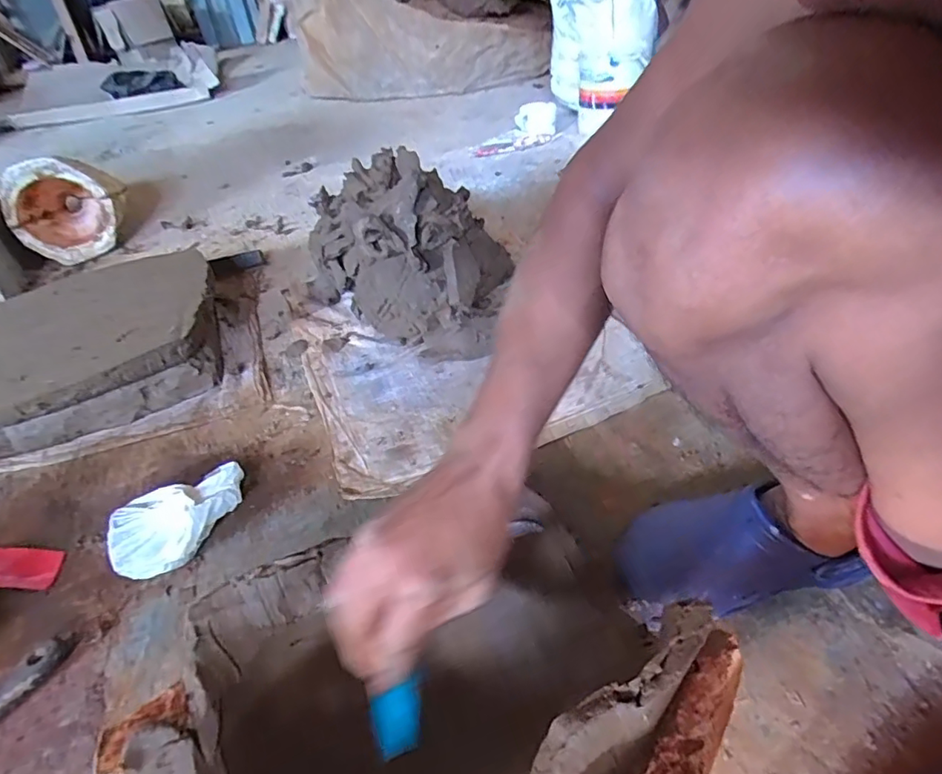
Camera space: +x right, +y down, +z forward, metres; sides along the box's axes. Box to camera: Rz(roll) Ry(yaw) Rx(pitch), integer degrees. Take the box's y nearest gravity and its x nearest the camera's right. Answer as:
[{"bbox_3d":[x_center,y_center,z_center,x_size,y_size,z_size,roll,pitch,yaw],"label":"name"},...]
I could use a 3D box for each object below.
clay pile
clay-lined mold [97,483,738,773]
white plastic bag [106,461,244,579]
[{"bbox_3d":[-0.099,-0.198,0.817,0.277,0.225,0.209,4,43,13],"label":"clay pile"},{"bbox_3d":[-0.031,0.210,0.335,0.335,0.170,0.284,-28,21,-19],"label":"clay-lined mold"},{"bbox_3d":[-0.314,0.147,0.586,0.146,0.063,0.097,-22,44,-16],"label":"white plastic bag"}]

